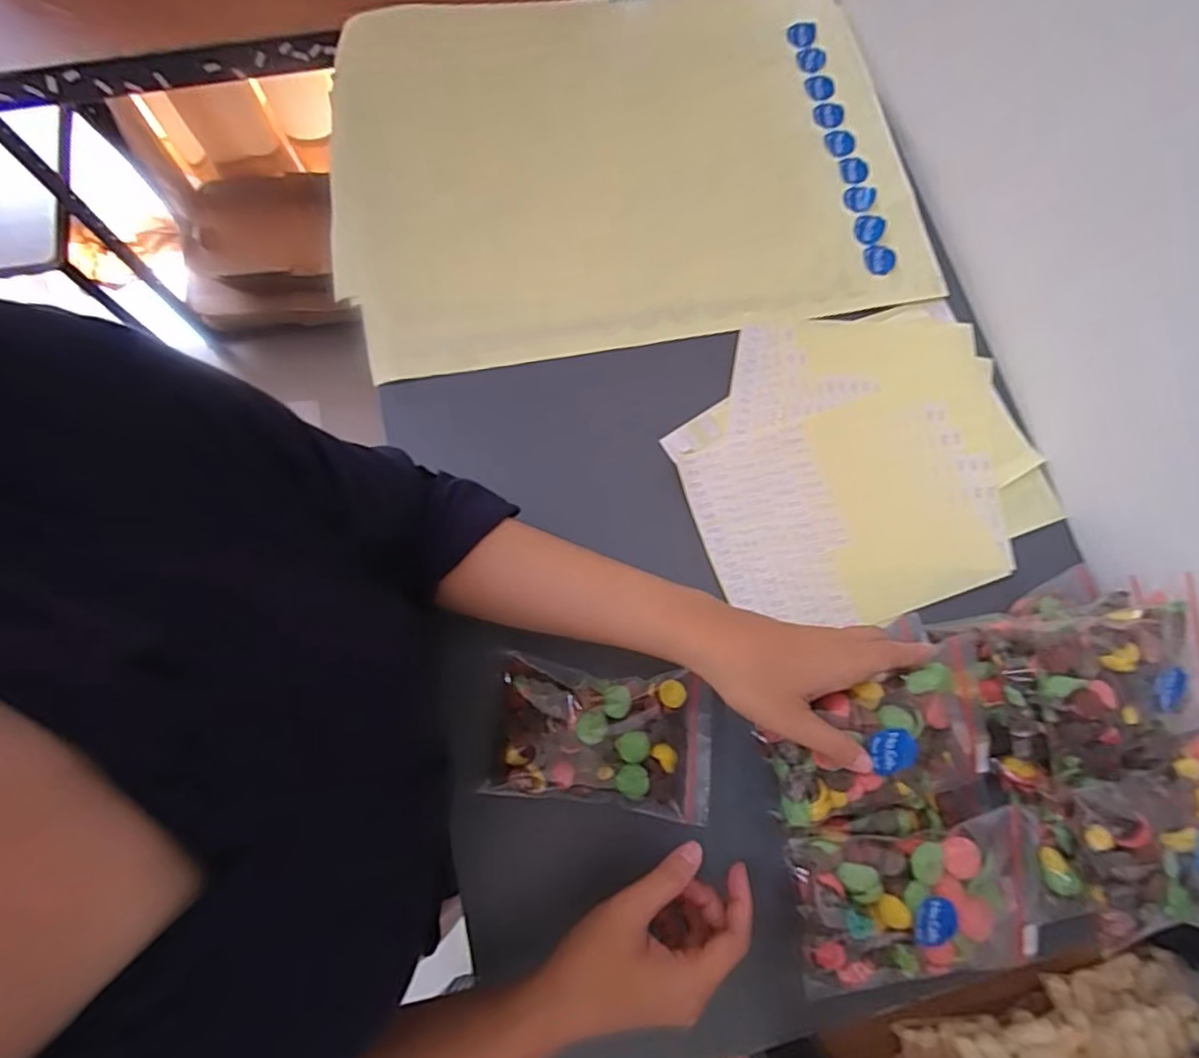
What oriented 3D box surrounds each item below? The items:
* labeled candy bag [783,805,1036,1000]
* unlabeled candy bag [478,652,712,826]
[{"bbox_3d":[0.187,0.216,0.352,0.144,0.035,0.084,-6,75,-4],"label":"labeled candy bag"},{"bbox_3d":[0.003,0.134,0.391,0.137,0.024,0.087,6,74,0],"label":"unlabeled candy bag"}]

